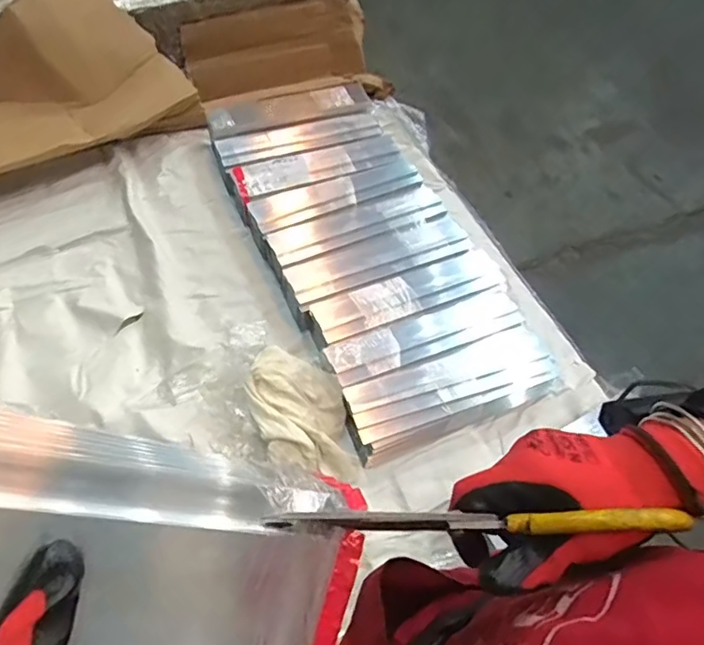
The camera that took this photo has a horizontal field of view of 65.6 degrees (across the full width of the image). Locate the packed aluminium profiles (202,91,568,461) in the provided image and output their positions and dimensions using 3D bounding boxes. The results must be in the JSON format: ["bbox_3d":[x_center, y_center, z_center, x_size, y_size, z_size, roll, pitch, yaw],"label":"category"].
[{"bbox_3d":[0.031,-0.157,0.999,0.364,0.088,0.743,-20,61,-17],"label":"packed aluminium profiles"}]

